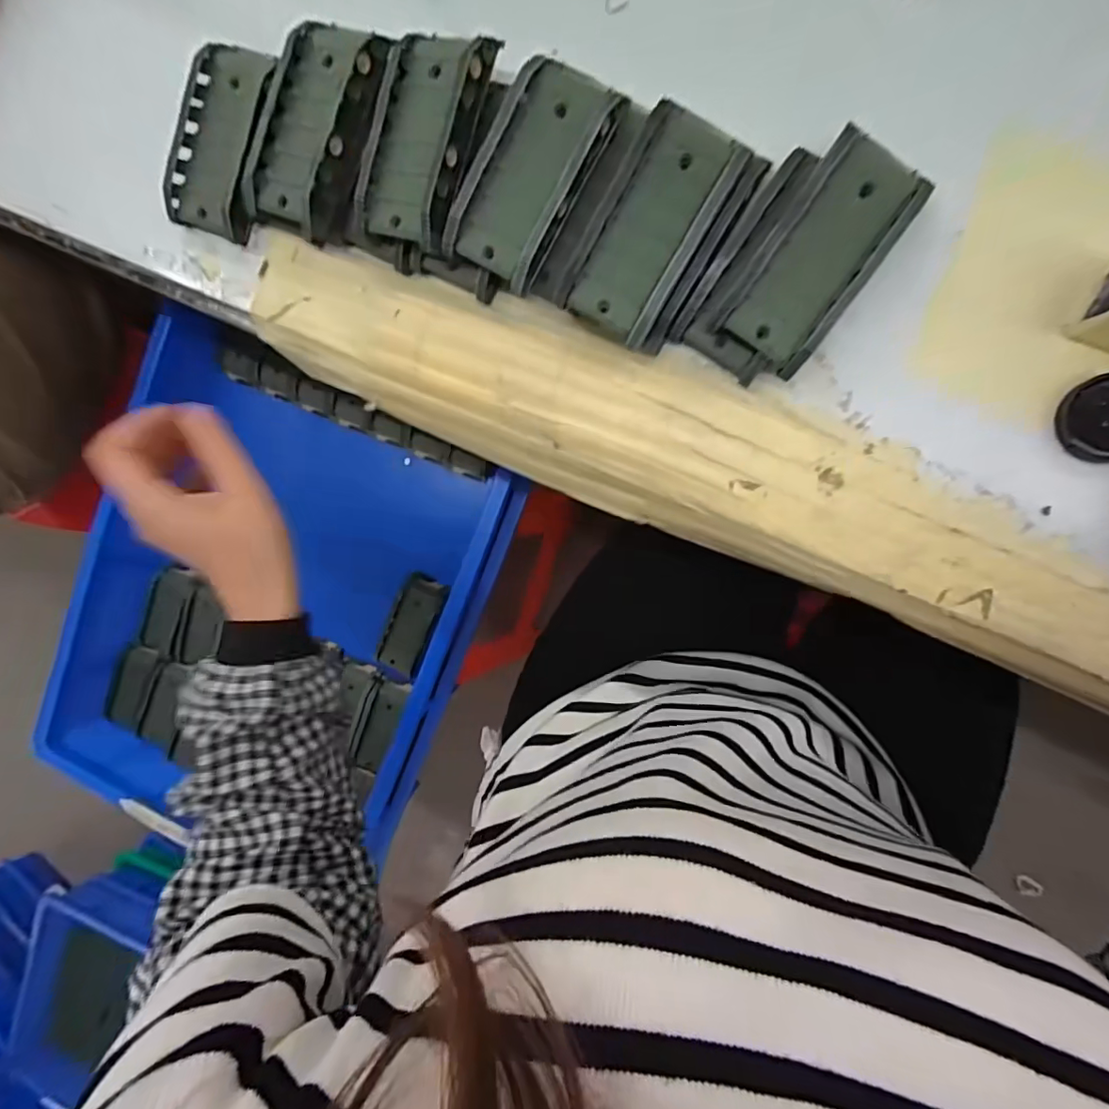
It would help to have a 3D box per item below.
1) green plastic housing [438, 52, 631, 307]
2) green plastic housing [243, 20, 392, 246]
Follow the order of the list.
[{"bbox_3d":[-0.011,-0.169,0.242,0.045,0.026,0.095,34,97,7],"label":"green plastic housing"},{"bbox_3d":[-0.113,-0.207,0.262,0.059,0.032,0.094,26,96,8],"label":"green plastic housing"}]

